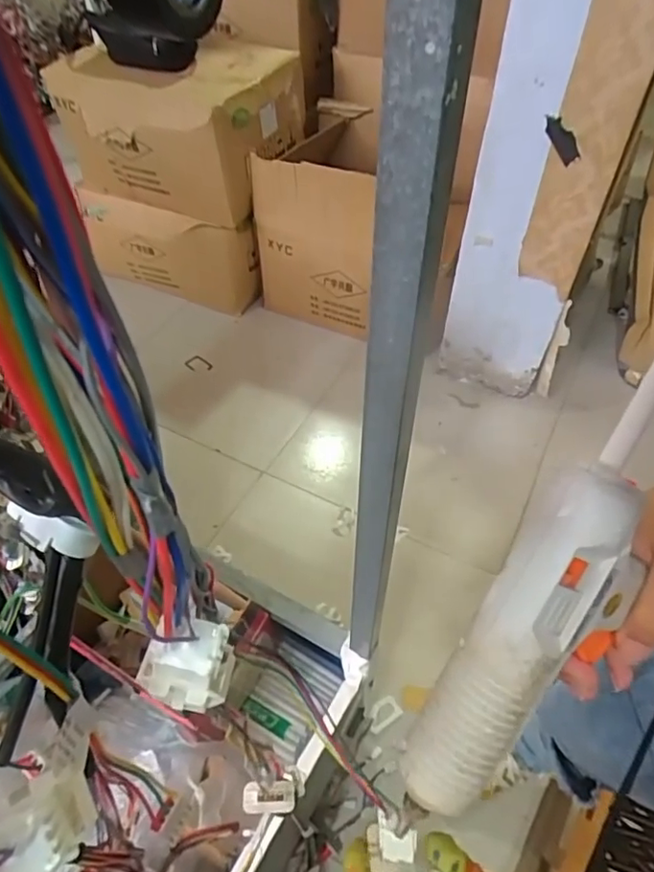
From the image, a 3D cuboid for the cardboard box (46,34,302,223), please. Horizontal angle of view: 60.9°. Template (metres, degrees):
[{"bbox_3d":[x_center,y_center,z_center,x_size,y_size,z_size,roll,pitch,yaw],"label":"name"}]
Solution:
[{"bbox_3d":[-0.395,-0.849,1.520,0.627,0.328,0.337,18,52,15],"label":"cardboard box"}]

